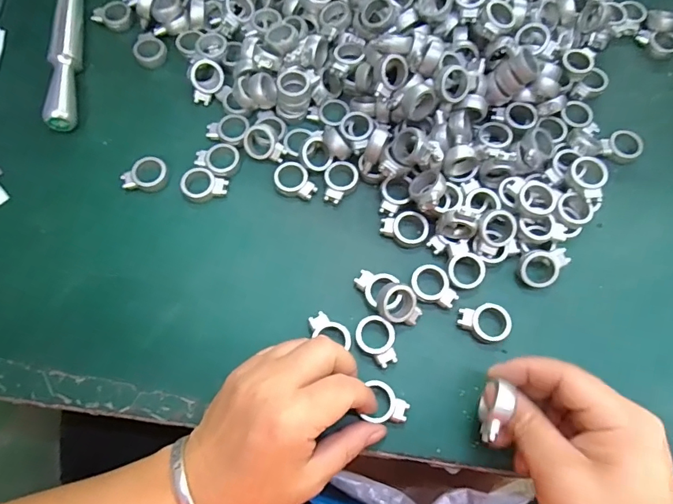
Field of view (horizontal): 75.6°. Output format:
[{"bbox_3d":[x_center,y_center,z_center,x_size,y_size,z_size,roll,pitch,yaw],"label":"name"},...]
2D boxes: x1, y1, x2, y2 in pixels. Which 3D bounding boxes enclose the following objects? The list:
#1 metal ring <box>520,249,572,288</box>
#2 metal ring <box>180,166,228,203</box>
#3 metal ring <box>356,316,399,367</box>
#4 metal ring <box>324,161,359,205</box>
[{"bbox_3d":[0.146,0.011,0.308,0.034,0.017,0.027,-26,74,-9],"label":"metal ring"},{"bbox_3d":[-0.101,-0.050,0.329,0.033,0.009,0.025,25,73,7],"label":"metal ring"},{"bbox_3d":[0.028,0.060,0.293,0.025,0.010,0.034,-30,74,-11],"label":"metal ring"},{"bbox_3d":[0.002,-0.053,0.332,0.025,0.008,0.033,20,72,6],"label":"metal ring"}]

